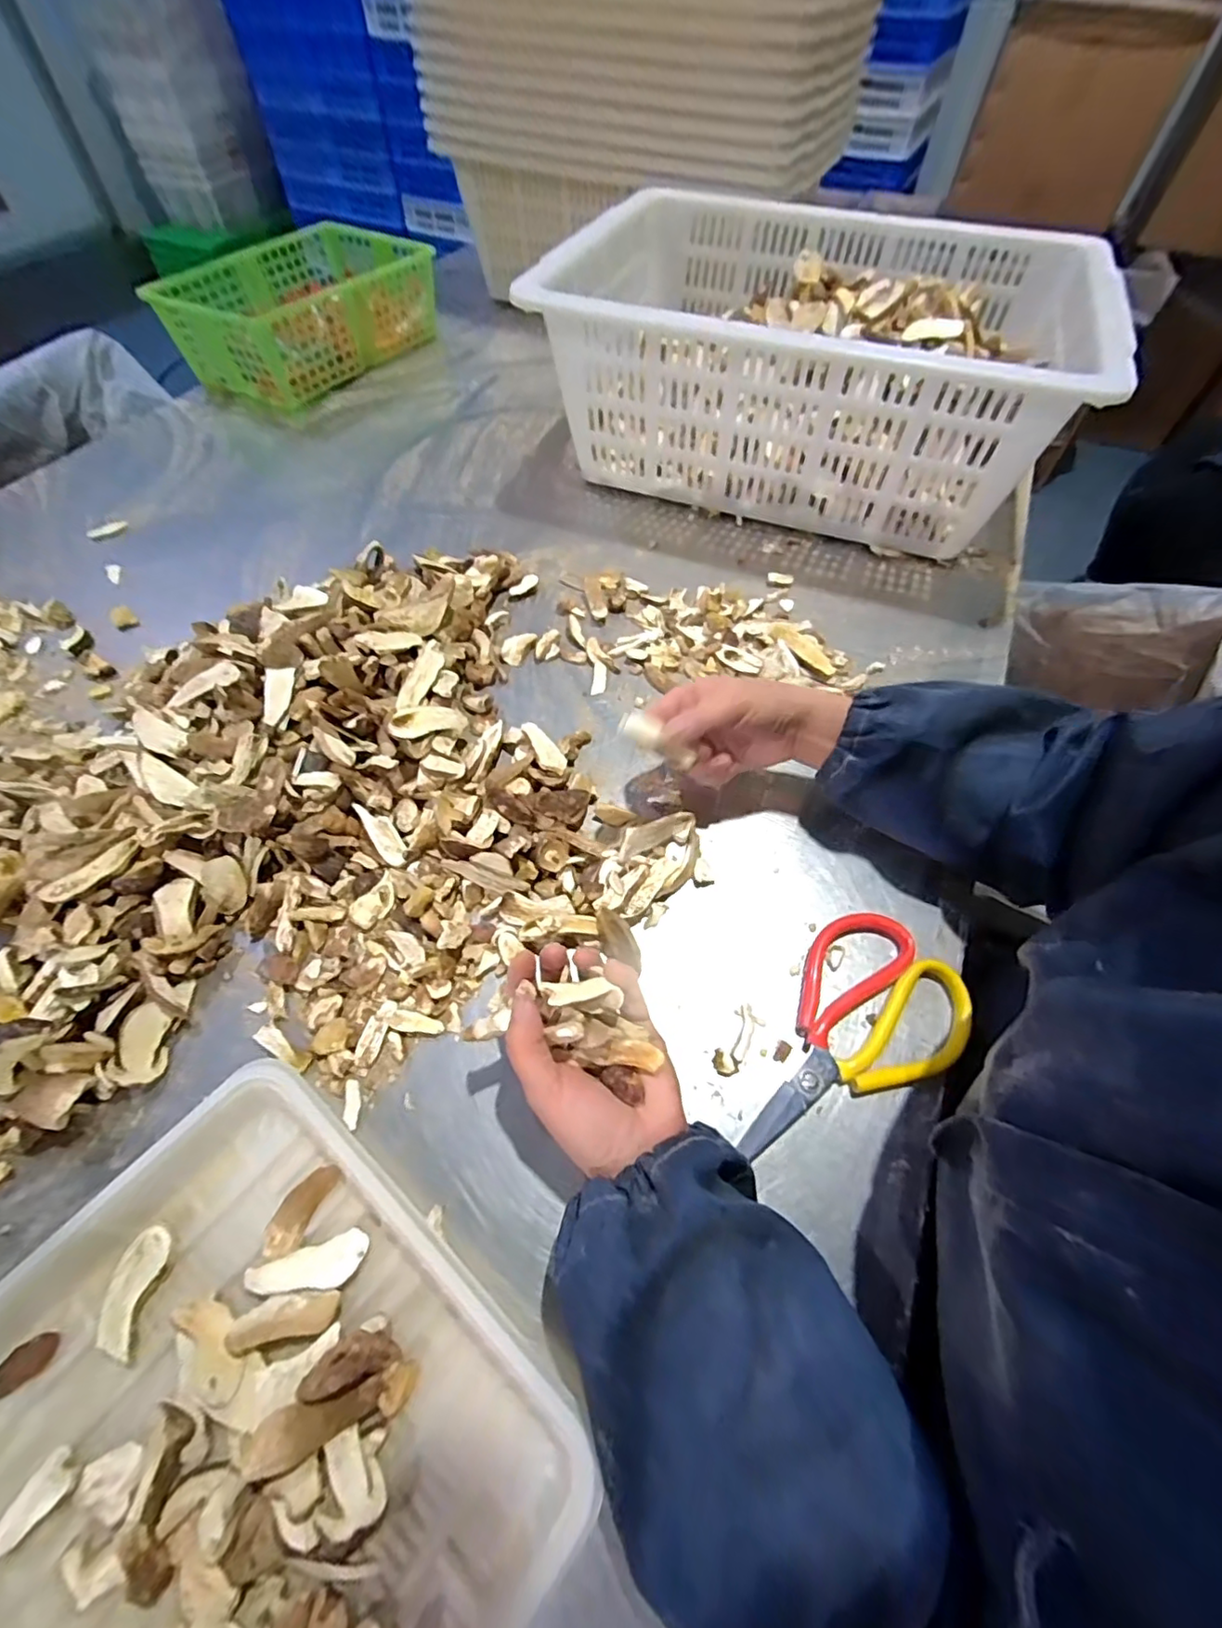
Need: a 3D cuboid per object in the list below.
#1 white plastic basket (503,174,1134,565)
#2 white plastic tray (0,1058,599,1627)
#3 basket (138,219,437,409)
[{"bbox_3d":[0.223,-0.517,0.697,0.582,0.198,0.431,21,58,12],"label":"white plastic basket"},{"bbox_3d":[-0.163,0.276,0.260,0.268,0.032,0.211,35,62,20],"label":"white plastic tray"},{"bbox_3d":[-0.463,-0.795,0.935,0.259,0.105,0.410,24,59,14],"label":"basket"}]

